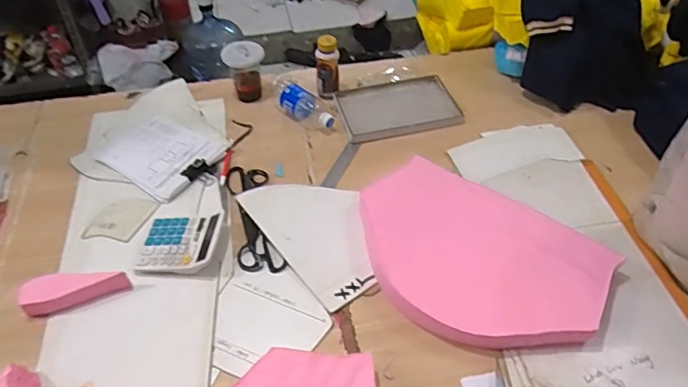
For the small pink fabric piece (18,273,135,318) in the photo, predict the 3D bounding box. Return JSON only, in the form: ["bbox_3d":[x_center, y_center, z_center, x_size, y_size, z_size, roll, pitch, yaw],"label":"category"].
[{"bbox_3d":[-0.422,0.152,0.803,0.156,0.033,0.051,-13,48,-10],"label":"small pink fabric piece"}]

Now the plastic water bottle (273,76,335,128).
[{"bbox_3d":[-0.088,-0.197,1.115,0.077,0.057,0.181,-30,53,-24],"label":"plastic water bottle"}]

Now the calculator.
[{"bbox_3d":[-0.280,0.082,0.870,0.134,0.034,0.132,3,47,5],"label":"calculator"}]

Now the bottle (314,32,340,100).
[{"bbox_3d":[-0.036,-0.282,1.139,0.053,0.134,0.047,-3,47,-1],"label":"bottle"}]

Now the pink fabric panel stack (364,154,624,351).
[{"bbox_3d":[0.199,0.101,0.836,0.411,0.056,0.303,32,55,27],"label":"pink fabric panel stack"}]

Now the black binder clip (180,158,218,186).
[{"bbox_3d":[-0.280,-0.044,0.999,0.066,0.016,0.052,24,52,23],"label":"black binder clip"}]

